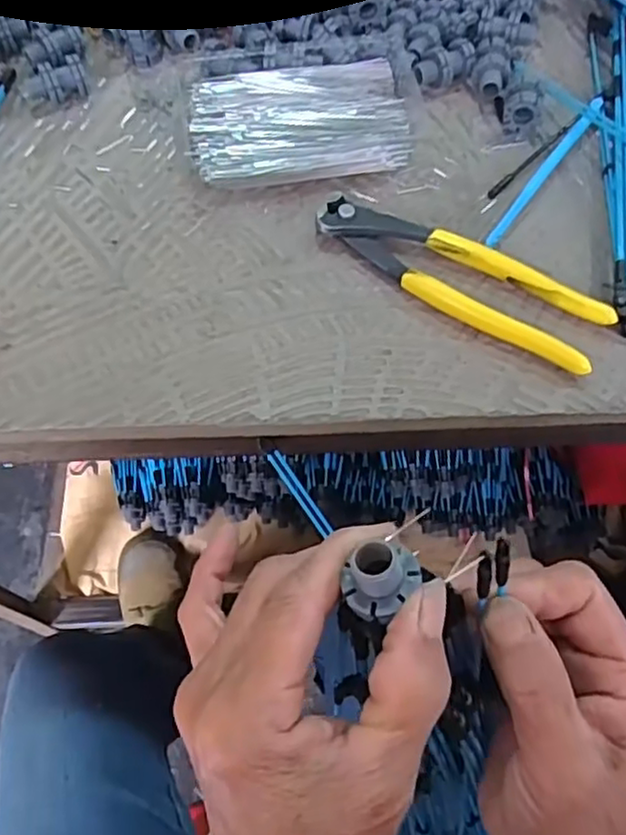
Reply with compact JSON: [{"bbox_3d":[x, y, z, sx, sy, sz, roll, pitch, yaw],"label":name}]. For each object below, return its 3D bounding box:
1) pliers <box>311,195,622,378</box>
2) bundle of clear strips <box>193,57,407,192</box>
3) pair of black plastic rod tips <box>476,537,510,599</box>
[{"bbox_3d":[0.077,-0.077,0.363,0.163,0.013,0.042,29,67,14],"label":"pliers"},{"bbox_3d":[-0.010,-0.185,0.417,0.128,0.013,0.083,-8,64,-4],"label":"bundle of clear strips"},{"bbox_3d":[0.057,0.048,0.213,0.012,0.020,0.004,-14,22,-6],"label":"pair of black plastic rod tips"}]

